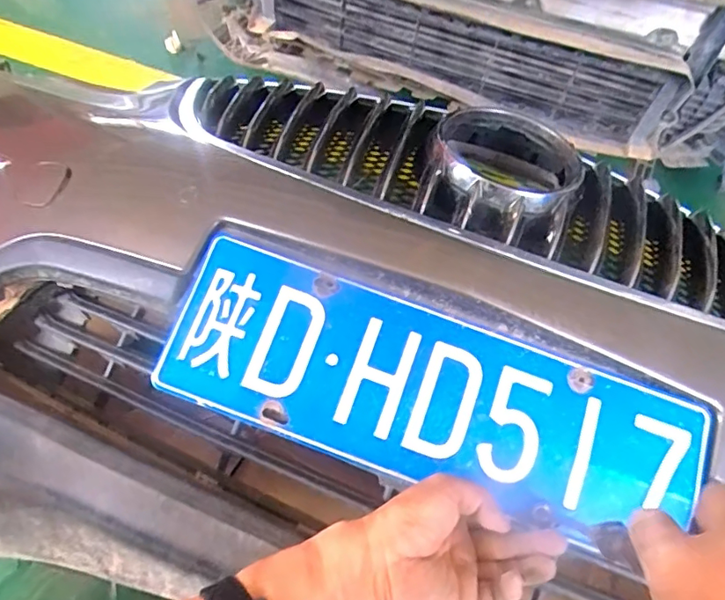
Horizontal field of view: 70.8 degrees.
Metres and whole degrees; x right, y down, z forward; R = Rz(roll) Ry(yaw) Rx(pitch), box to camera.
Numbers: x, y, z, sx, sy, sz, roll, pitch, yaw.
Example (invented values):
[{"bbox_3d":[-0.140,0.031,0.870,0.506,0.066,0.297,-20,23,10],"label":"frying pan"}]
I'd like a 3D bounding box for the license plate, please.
[{"bbox_3d":[0.052,0.077,0.411,0.422,0.008,0.135,19,78,4],"label":"license plate"}]

